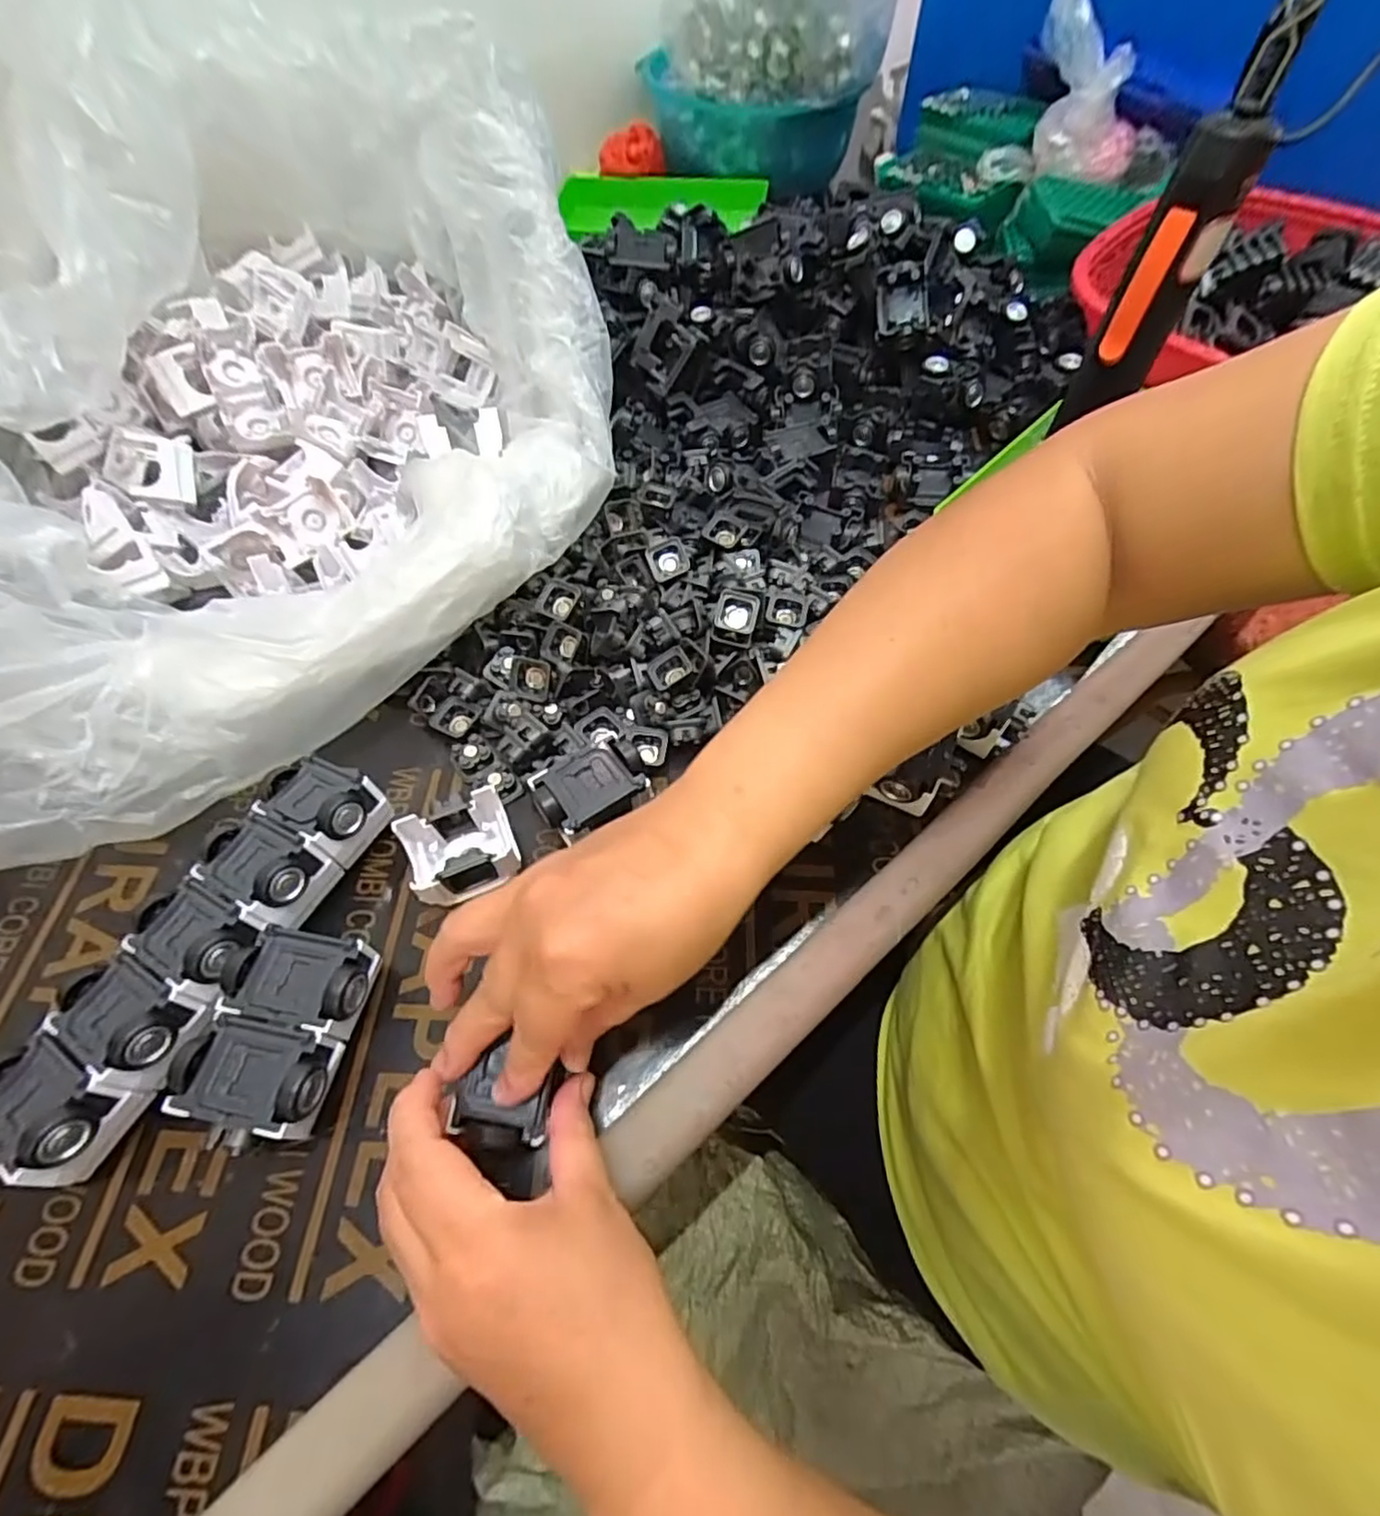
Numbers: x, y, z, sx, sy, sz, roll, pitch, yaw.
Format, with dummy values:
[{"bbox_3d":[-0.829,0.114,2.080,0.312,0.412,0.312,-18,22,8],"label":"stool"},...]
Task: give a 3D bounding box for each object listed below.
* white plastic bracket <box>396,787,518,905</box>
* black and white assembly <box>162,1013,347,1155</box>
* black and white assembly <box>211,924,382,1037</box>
[{"bbox_3d":[-0.131,0.047,0.381,0.057,0.031,0.057,-24,61,-13],"label":"white plastic bracket"},{"bbox_3d":[-0.200,0.155,0.319,0.068,0.043,0.051,6,59,5],"label":"black and white assembly"},{"bbox_3d":[-0.191,0.115,0.343,0.067,0.043,0.044,8,59,6],"label":"black and white assembly"}]

